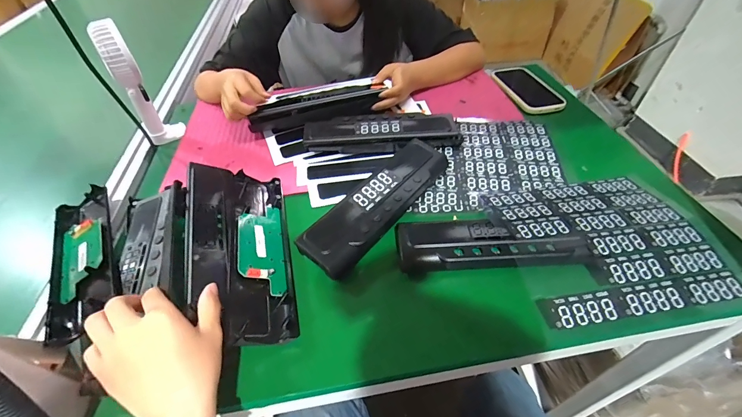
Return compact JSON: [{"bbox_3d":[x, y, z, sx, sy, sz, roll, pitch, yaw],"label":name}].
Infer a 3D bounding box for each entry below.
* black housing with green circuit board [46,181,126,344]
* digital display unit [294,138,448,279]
[{"bbox_3d":[-0.359,0.056,0.425,0.071,0.031,0.245,-28,52,-21],"label":"black housing with green circuit board"},{"bbox_3d":[0.012,-0.008,0.461,0.066,0.045,0.246,30,56,27],"label":"digital display unit"}]

